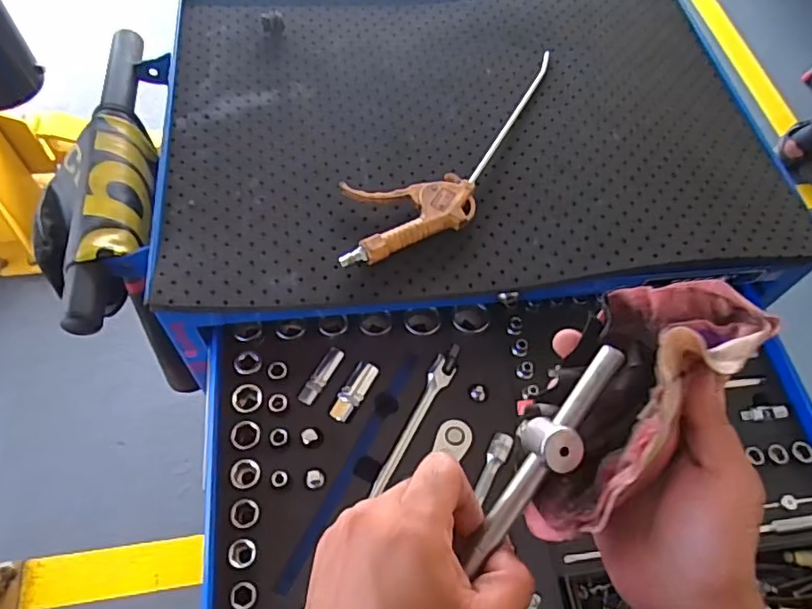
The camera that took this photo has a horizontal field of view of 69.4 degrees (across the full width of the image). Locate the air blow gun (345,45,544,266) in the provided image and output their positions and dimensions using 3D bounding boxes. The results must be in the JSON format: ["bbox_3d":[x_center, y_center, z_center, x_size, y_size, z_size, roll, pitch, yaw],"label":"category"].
[{"bbox_3d":[0.070,-0.157,0.629,0.378,0.020,0.113,-38,69,-22],"label":"air blow gun"}]

